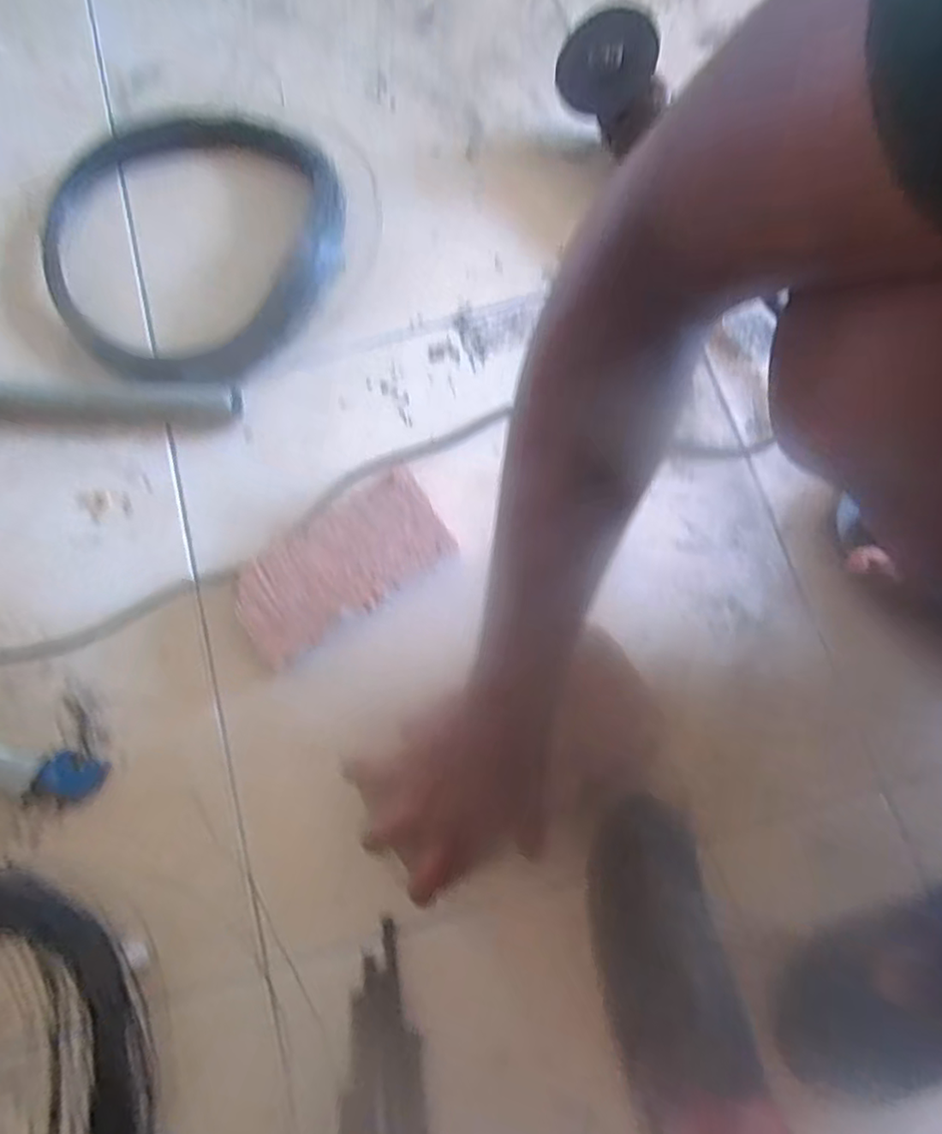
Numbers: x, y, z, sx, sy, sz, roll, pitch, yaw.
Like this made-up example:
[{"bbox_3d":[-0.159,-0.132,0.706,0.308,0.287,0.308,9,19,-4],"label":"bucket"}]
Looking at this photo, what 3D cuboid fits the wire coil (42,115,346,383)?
[{"bbox_3d":[-0.263,-0.310,0.588,0.258,0.048,0.283,0,77,2],"label":"wire coil"}]

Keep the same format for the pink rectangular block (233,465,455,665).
[{"bbox_3d":[-0.109,0.000,0.519,0.178,0.043,0.090,-34,78,-6],"label":"pink rectangular block"}]

